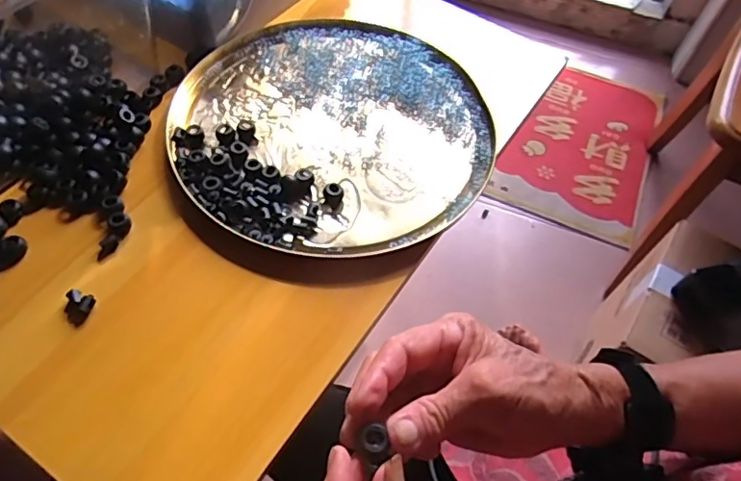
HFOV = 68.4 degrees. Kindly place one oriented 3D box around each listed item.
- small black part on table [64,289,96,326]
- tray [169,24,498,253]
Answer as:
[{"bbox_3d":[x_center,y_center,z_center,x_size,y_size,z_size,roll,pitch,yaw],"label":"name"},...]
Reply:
[{"bbox_3d":[-0.216,0.048,0.399,0.022,0.008,0.023,18,57,8],"label":"small black part on table"},{"bbox_3d":[-0.034,-0.111,0.514,0.290,0.021,0.278,2,60,-3],"label":"tray"}]

